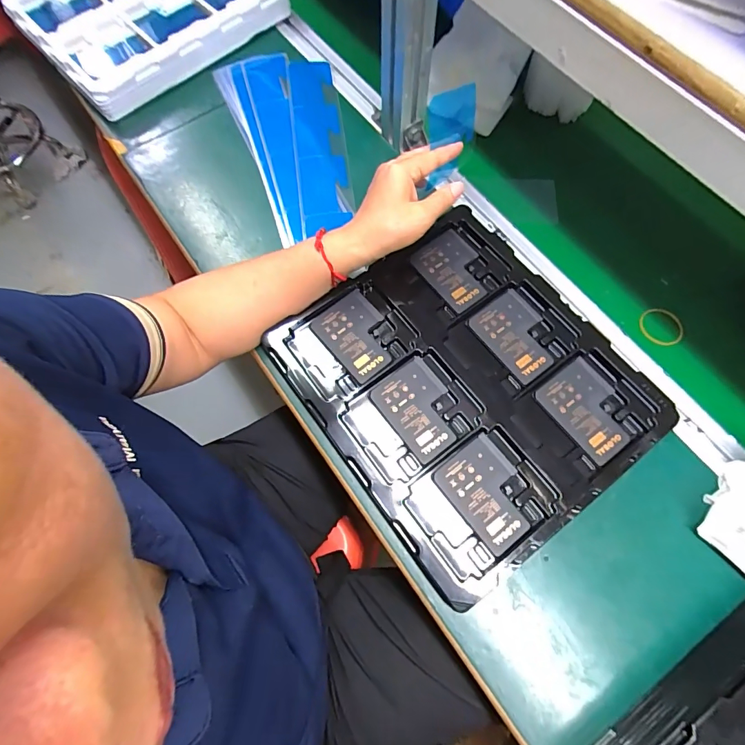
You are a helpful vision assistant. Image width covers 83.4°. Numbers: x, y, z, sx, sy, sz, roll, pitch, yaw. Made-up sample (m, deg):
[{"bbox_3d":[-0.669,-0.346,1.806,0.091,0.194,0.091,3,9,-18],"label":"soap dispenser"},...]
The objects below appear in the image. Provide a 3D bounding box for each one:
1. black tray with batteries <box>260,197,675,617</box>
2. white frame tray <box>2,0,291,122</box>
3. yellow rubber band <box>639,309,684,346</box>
[{"bbox_3d":[0.085,0.010,0.430,0.278,0.038,0.315,-35,74,-12],"label":"black tray with batteries"},{"bbox_3d":[-0.341,-0.555,0.631,0.331,0.038,0.313,-41,75,-13],"label":"white frame tray"},{"bbox_3d":[0.323,-0.051,0.468,0.037,0.007,0.047,-39,76,11],"label":"yellow rubber band"}]

